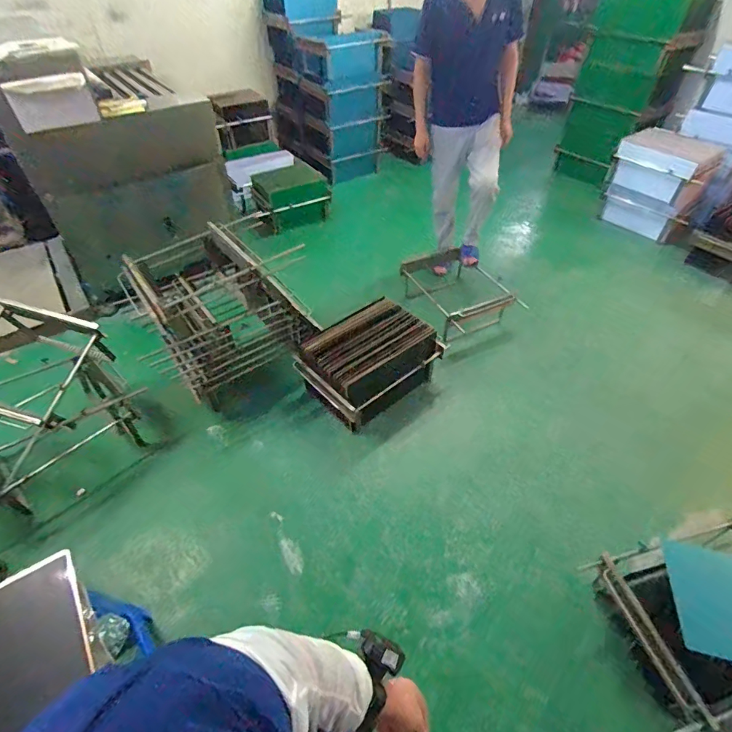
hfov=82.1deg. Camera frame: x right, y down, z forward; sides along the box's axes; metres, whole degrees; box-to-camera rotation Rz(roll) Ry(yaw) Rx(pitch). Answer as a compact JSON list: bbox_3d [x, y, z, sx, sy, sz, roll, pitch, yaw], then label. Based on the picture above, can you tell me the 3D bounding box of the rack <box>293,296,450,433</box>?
[{"bbox_3d":[0.023,-0.036,1.884,0.604,0.299,0.374,-30,57,-20],"label":"rack"}]

